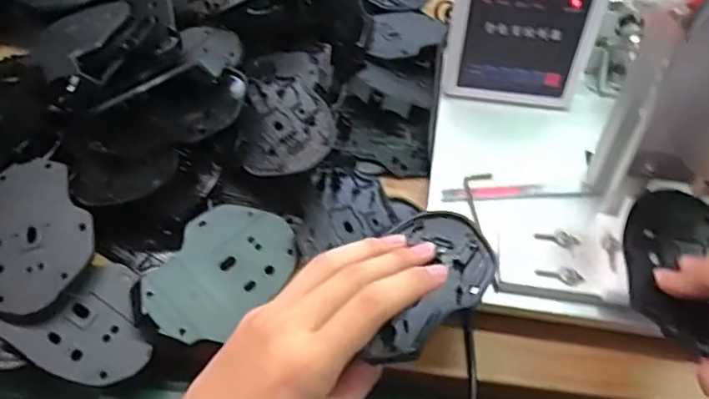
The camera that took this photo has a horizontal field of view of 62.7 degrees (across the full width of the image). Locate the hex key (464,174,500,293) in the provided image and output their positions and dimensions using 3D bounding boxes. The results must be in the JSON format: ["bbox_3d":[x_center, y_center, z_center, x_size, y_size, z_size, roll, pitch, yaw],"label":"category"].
[{"bbox_3d":[0.087,0.017,0.404,0.021,0.006,0.107,8,45,2],"label":"hex key"}]

